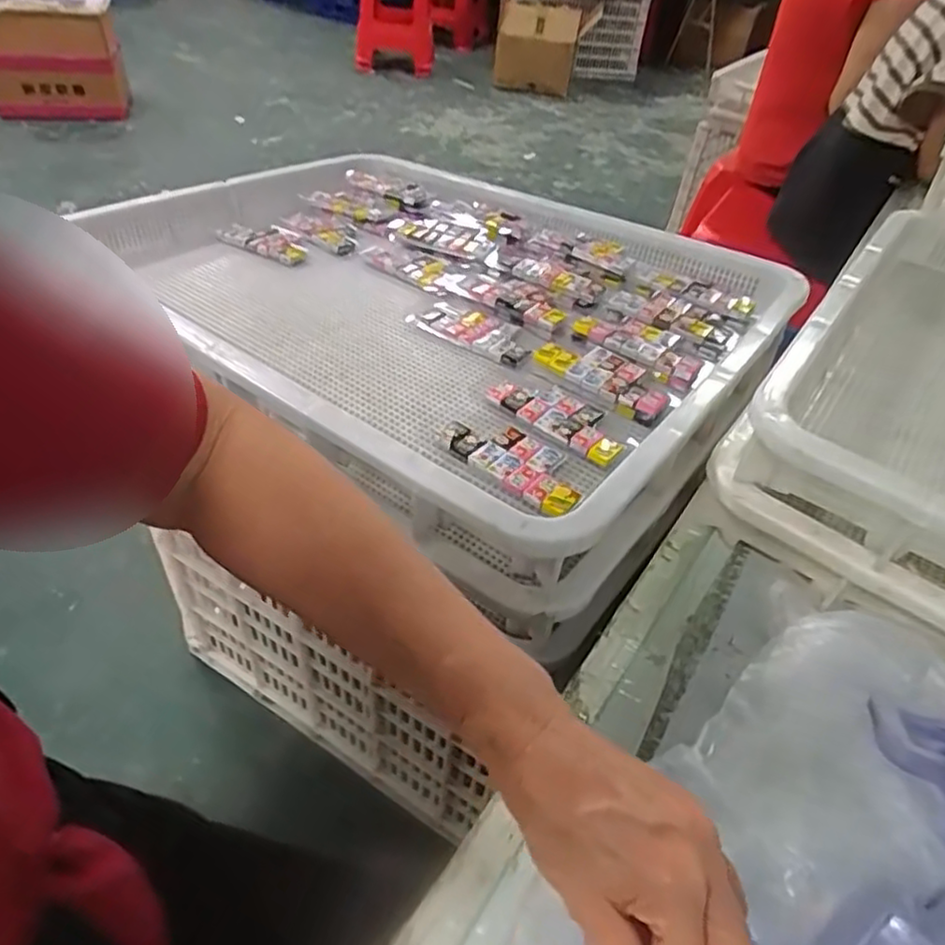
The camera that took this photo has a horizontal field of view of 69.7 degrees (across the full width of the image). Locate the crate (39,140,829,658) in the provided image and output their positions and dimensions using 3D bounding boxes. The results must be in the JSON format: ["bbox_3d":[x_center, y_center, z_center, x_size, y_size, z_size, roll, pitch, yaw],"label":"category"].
[{"bbox_3d":[-0.032,-0.203,0.681,0.642,0.072,0.494,35,51,26],"label":"crate"}]

